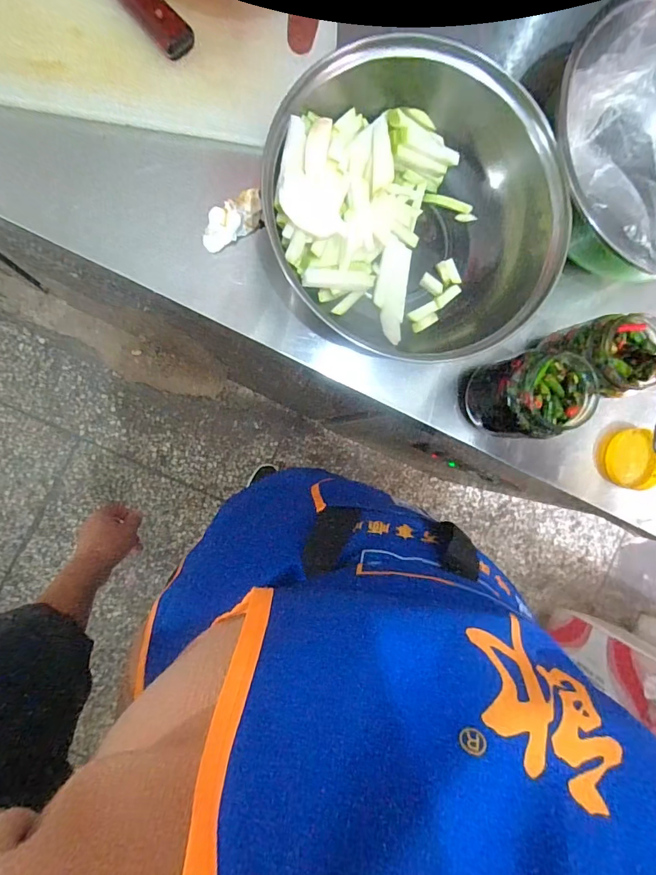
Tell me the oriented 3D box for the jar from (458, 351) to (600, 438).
[{"bbox_3d":[0.187,-0.037,0.448,0.079,0.112,0.073,0,89,-10],"label":"jar"}]

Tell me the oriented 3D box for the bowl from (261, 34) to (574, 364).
[{"bbox_3d":[0.083,-0.213,0.423,0.254,0.098,0.254,0,89,-10],"label":"bowl"}]

